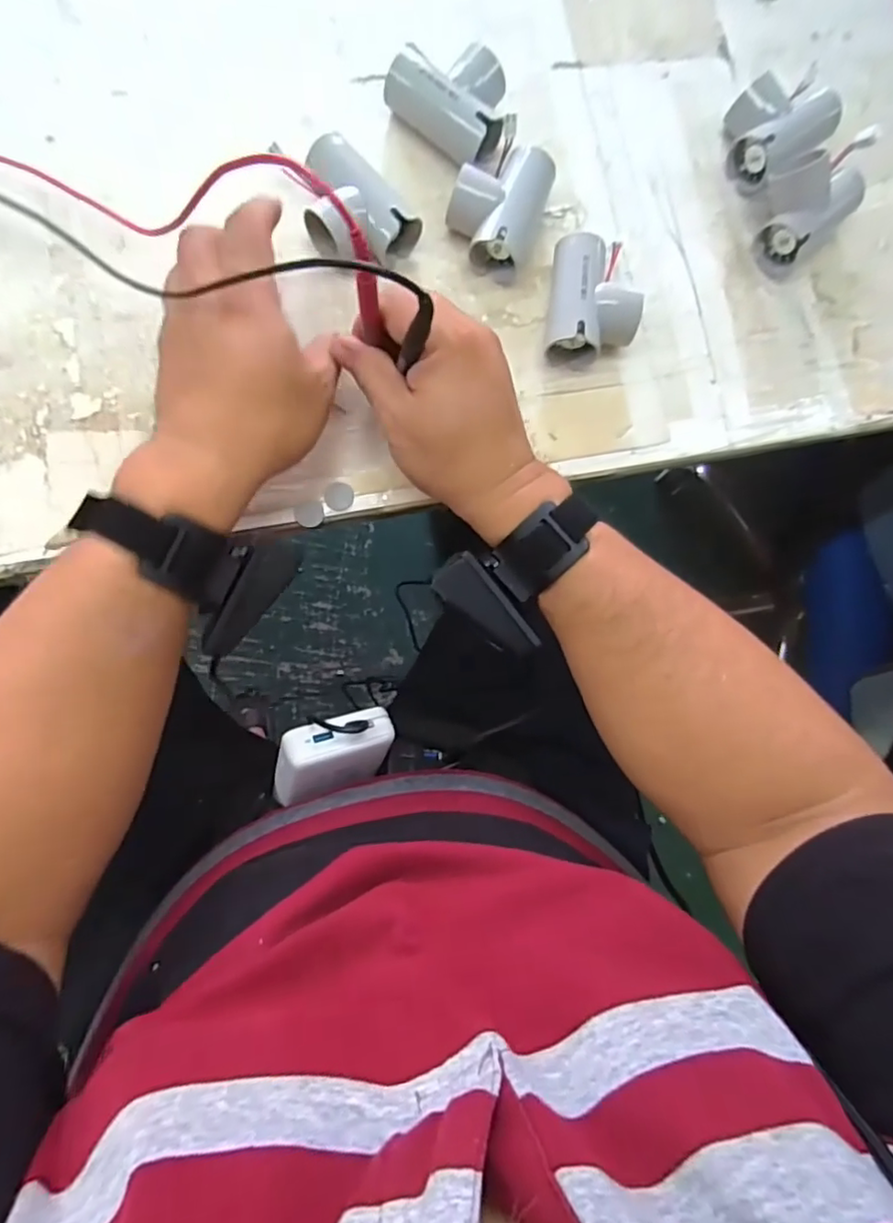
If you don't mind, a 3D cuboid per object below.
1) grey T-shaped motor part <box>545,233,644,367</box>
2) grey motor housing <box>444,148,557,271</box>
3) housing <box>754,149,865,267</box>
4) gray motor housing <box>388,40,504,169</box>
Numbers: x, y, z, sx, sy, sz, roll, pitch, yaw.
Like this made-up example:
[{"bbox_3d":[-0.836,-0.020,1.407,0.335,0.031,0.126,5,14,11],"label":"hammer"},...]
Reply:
[{"bbox_3d":[0.094,-0.200,0.383,0.056,0.033,0.074,9,83,-7],"label":"grey T-shaped motor part"},{"bbox_3d":[0.033,-0.262,0.382,0.053,0.032,0.070,23,82,-5],"label":"grey motor housing"},{"bbox_3d":[0.246,-0.279,0.405,0.065,0.047,0.054,-37,90,-10],"label":"housing"},{"bbox_3d":[0.000,-0.328,0.383,0.075,0.034,0.059,30,81,-4],"label":"gray motor housing"}]

